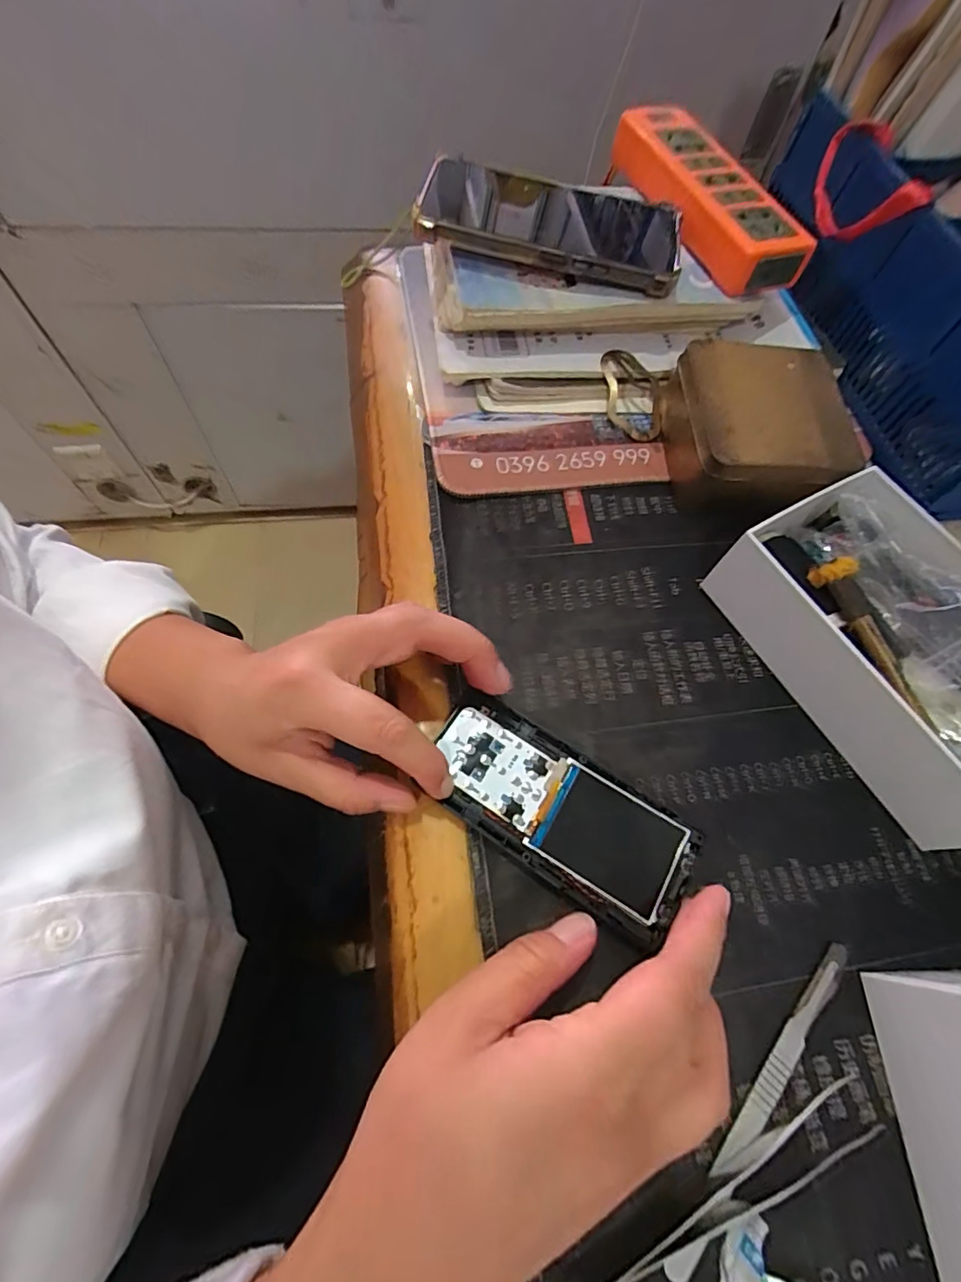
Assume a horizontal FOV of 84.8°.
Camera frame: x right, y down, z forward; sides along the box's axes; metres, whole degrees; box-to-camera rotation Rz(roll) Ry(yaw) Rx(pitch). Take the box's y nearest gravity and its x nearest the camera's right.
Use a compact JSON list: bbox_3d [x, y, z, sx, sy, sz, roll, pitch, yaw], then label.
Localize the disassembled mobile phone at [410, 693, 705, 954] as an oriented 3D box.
[{"bbox_3d":[0.033,0.076,0.238,0.121,0.012,0.056,33,68,15],"label":"disassembled mobile phone"}]

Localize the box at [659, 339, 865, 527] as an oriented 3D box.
[{"bbox_3d":[0.167,-0.127,0.322,0.091,0.050,0.106,-1,66,-4],"label":"box"}]

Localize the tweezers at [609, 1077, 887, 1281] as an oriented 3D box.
[{"bbox_3d":[0.090,0.199,0.188,0.126,0.012,0.014,-18,68,-11],"label":"tweezers"}]

